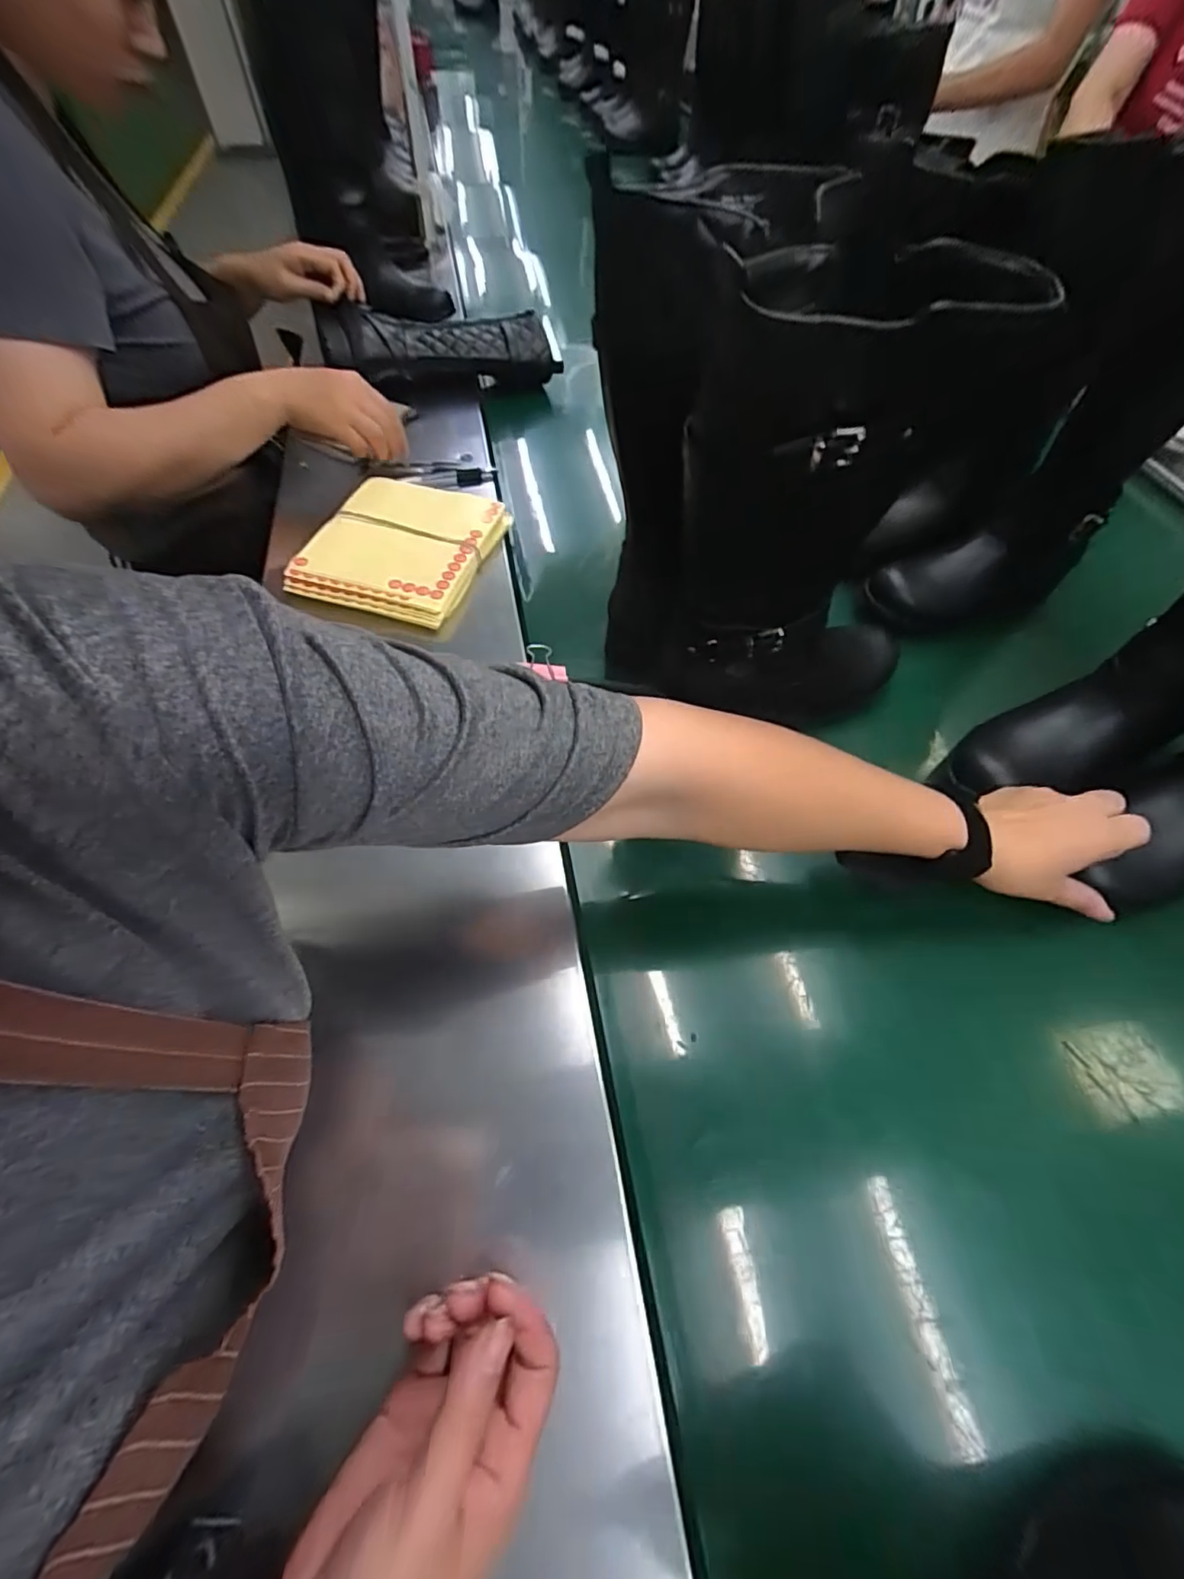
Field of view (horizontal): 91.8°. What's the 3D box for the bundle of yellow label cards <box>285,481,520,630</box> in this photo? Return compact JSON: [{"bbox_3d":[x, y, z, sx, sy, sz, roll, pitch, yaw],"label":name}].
[{"bbox_3d":[-0.192,-0.246,0.581,0.159,0.029,0.189,17,60,9],"label":"bundle of yellow label cards"}]

